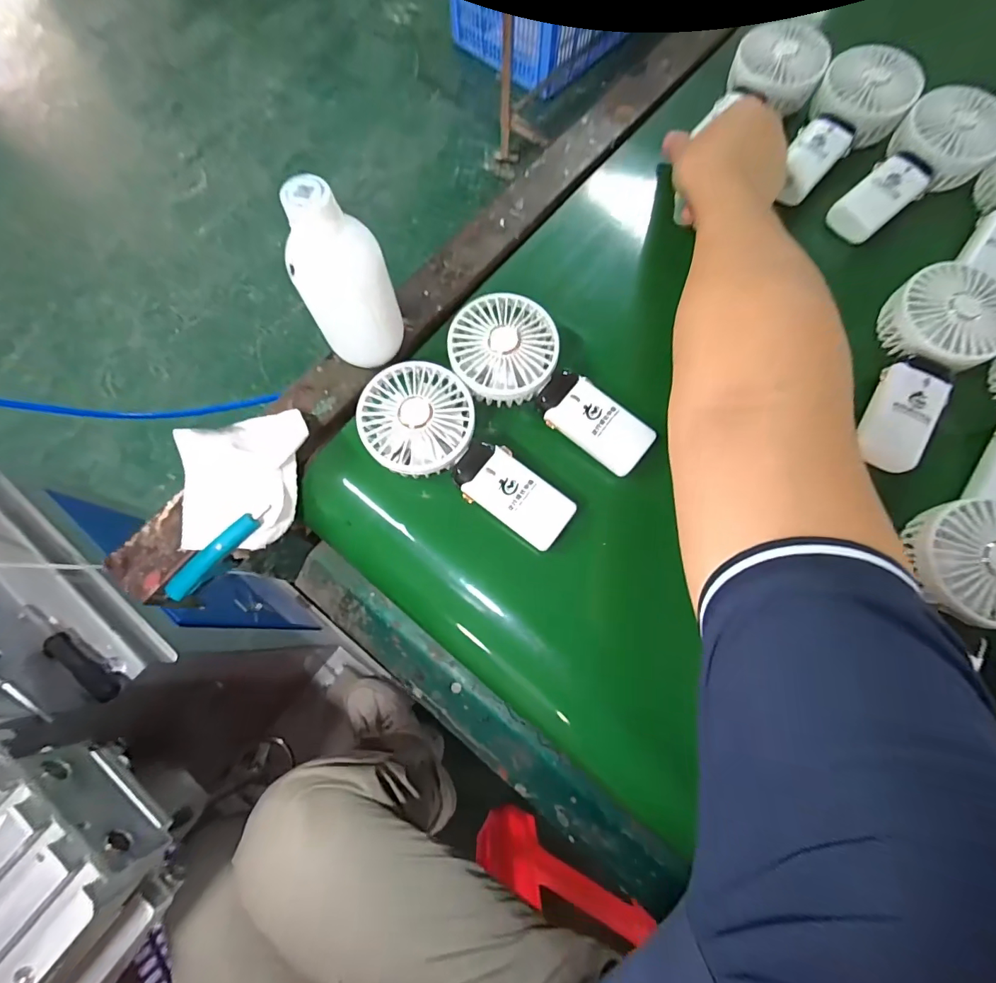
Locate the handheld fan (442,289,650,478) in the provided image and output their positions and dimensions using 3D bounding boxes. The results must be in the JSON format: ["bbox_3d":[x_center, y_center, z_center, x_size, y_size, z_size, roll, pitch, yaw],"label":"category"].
[{"bbox_3d":[0.045,-0.092,0.372,0.179,0.034,0.084,29,75,8],"label":"handheld fan"}]

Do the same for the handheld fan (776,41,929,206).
[{"bbox_3d":[0.339,-0.360,0.459,0.086,0.040,0.170,38,89,10],"label":"handheld fan"}]

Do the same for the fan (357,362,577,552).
[{"bbox_3d":[-0.026,-0.026,0.351,0.182,0.031,0.083,39,77,11],"label":"fan"}]

